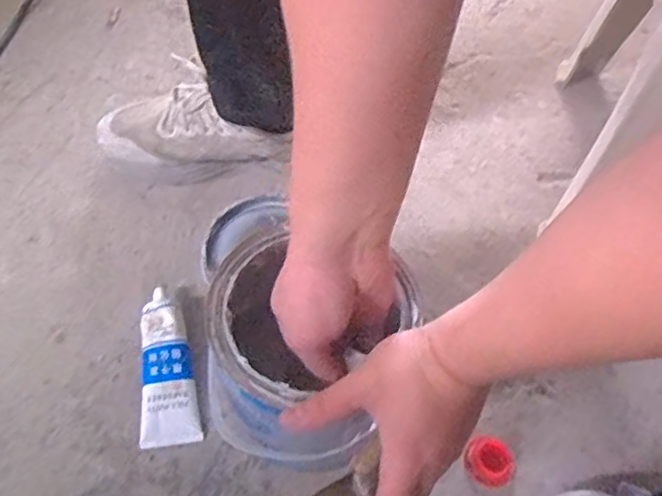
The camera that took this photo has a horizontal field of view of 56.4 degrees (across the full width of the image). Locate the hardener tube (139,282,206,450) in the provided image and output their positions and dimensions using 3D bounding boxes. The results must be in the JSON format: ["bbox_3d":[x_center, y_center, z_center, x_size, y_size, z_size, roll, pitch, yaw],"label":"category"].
[{"bbox_3d":[-0.152,0.109,0.567,0.049,0.031,0.140,-10,59,-7],"label":"hardener tube"}]

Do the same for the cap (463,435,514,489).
[{"bbox_3d":[0.138,0.185,0.536,0.042,0.013,0.041,0,58,-1],"label":"cap"}]

